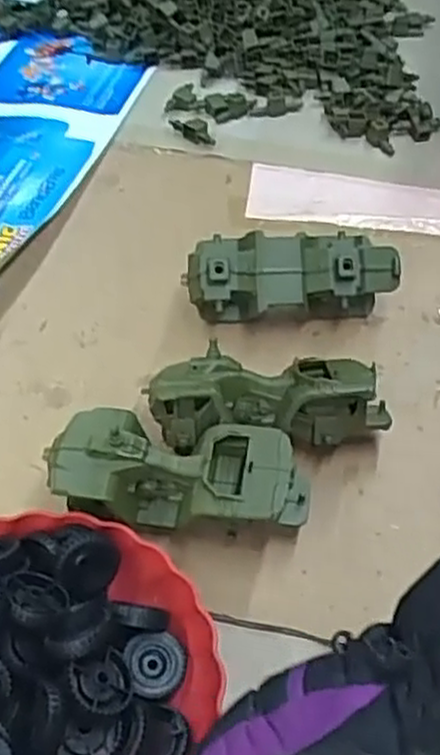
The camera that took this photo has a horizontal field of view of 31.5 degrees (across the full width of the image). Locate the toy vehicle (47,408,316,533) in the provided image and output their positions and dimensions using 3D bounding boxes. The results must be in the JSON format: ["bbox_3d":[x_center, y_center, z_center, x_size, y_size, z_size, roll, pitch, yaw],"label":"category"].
[{"bbox_3d":[-0.029,0.075,0.575,0.182,0.078,0.079,3,49,4],"label":"toy vehicle"}]

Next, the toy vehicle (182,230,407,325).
[{"bbox_3d":[0.065,-0.087,0.715,0.192,0.083,0.066,1,49,2],"label":"toy vehicle"}]

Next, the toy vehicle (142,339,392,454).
[{"bbox_3d":[0.040,0.021,0.625,0.187,0.076,0.073,-2,49,-2],"label":"toy vehicle"}]

